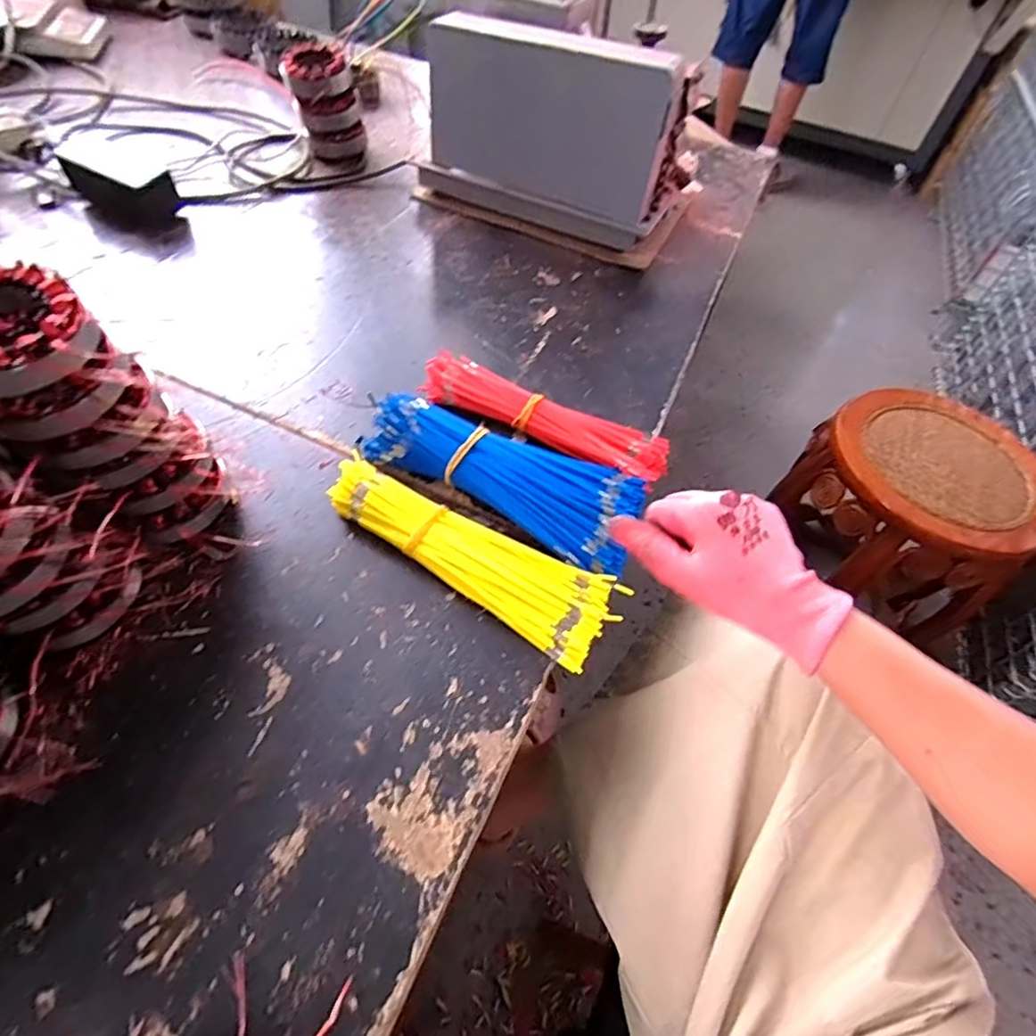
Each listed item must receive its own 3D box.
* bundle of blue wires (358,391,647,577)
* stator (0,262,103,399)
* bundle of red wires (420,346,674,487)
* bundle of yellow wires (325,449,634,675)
[{"bbox_3d":[-0.010,-0.043,0.489,0.237,0.042,0.093,26,56,13],"label":"bundle of blue wires"},{"bbox_3d":[-0.282,-0.105,0.311,0.083,0.027,0.094,-24,60,-22],"label":"stator"},{"bbox_3d":[0.025,-0.097,0.543,0.242,0.024,0.069,24,56,12],"label":"bundle of red wires"},{"bbox_3d":[-0.036,0.020,0.449,0.239,0.031,0.073,30,58,16],"label":"bundle of yellow wires"}]

